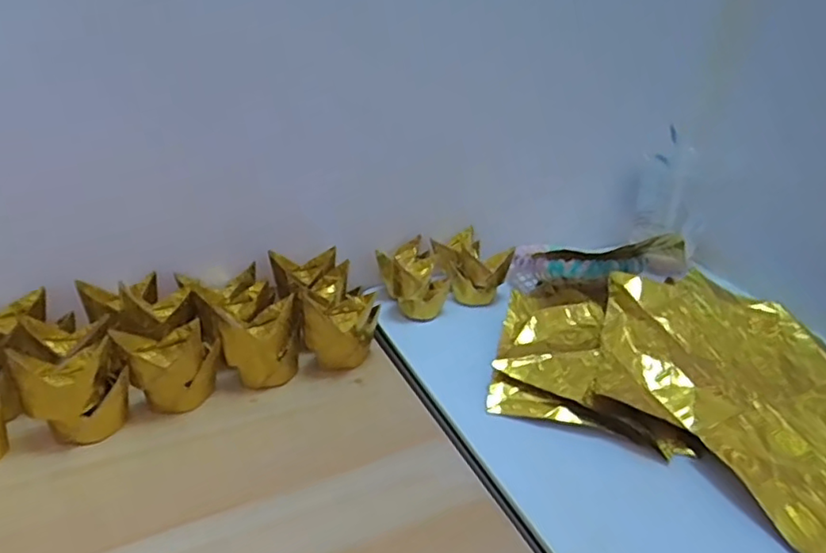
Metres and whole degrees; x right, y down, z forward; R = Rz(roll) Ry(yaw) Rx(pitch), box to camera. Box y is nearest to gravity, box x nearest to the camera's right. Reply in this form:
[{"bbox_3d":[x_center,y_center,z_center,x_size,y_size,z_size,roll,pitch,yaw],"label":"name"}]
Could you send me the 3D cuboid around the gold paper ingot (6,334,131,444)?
[{"bbox_3d":[-0.224,0.080,0.411,0.062,0.065,0.041,-16,35,-33],"label":"gold paper ingot"}]

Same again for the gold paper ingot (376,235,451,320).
[{"bbox_3d":[-0.001,0.002,0.568,0.062,0.051,0.070,0,29,-8],"label":"gold paper ingot"}]

